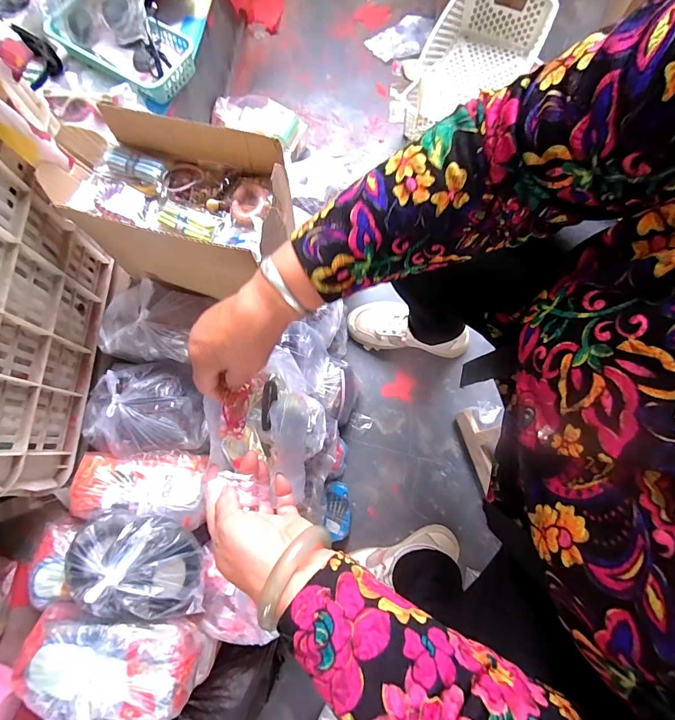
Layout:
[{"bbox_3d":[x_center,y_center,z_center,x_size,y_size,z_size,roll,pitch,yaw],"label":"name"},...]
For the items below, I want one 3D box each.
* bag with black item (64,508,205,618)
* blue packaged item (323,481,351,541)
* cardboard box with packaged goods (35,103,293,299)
[{"bbox_3d":[-0.241,0.248,0.459,0.156,0.067,0.107,8,78,1],"label":"bag with black item"},{"bbox_3d":[-0.007,0.270,0.684,0.065,0.030,0.093,11,71,-40],"label":"blue packaged item"},{"bbox_3d":[-0.200,-0.192,0.494,0.263,0.150,0.149,11,78,2],"label":"cardboard box with packaged goods"}]

